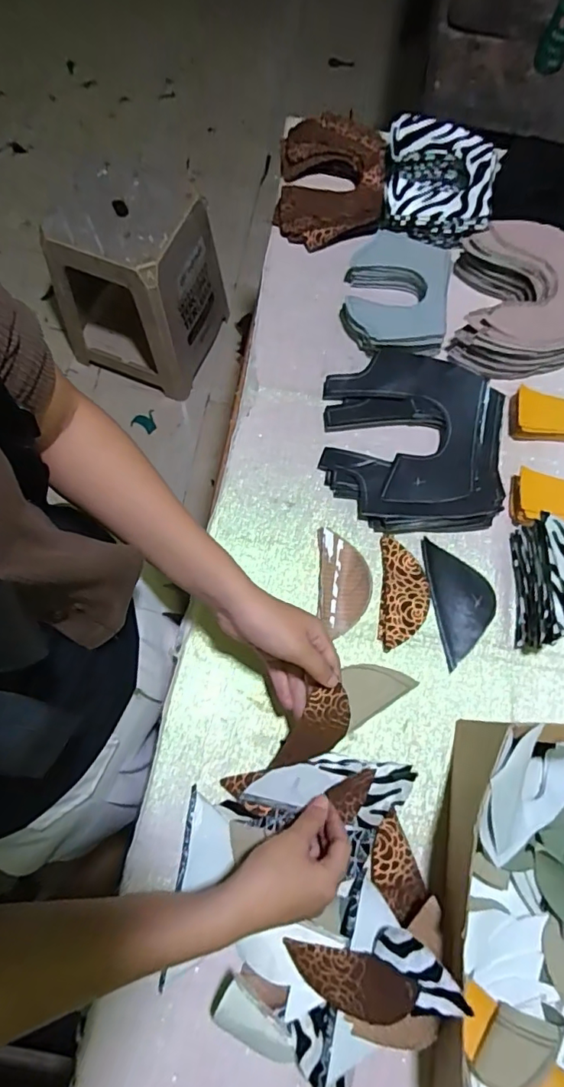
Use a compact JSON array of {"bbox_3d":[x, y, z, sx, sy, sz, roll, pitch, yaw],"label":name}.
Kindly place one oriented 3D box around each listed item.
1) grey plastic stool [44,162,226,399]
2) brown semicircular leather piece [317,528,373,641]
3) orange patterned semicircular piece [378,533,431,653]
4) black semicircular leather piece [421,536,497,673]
[{"bbox_3d":[-0.347,-0.646,1.292,0.335,0.399,0.317,22,74,4],"label":"grey plastic stool"},{"bbox_3d":[0.065,0.040,0.534,0.053,0.006,0.107,1,76,0],"label":"brown semicircular leather piece"},{"bbox_3d":[0.126,0.051,0.533,0.048,0.010,0.111,5,73,-1],"label":"orange patterned semicircular piece"},{"bbox_3d":[0.187,0.055,0.535,0.065,0.006,0.127,-10,74,-5],"label":"black semicircular leather piece"}]

